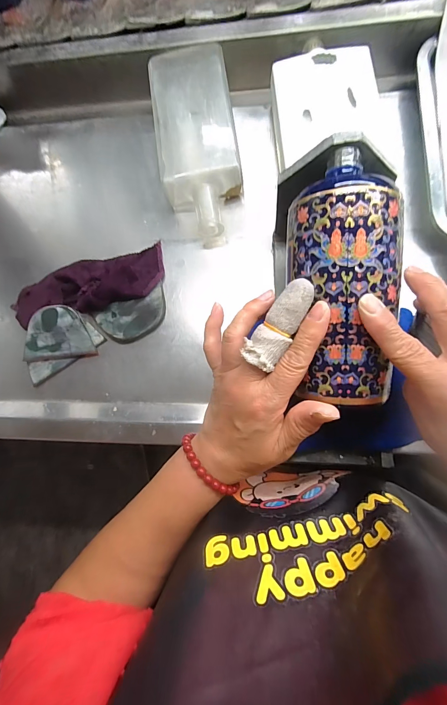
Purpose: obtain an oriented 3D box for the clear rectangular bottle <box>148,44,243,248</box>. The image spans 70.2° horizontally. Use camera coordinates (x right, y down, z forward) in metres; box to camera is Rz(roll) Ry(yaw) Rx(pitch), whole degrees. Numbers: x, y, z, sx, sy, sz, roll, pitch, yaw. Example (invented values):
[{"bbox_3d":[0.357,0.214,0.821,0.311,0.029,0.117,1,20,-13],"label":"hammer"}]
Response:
[{"bbox_3d":[-0.030,-0.245,0.374,0.088,0.050,0.233,-8,83,6],"label":"clear rectangular bottle"}]

